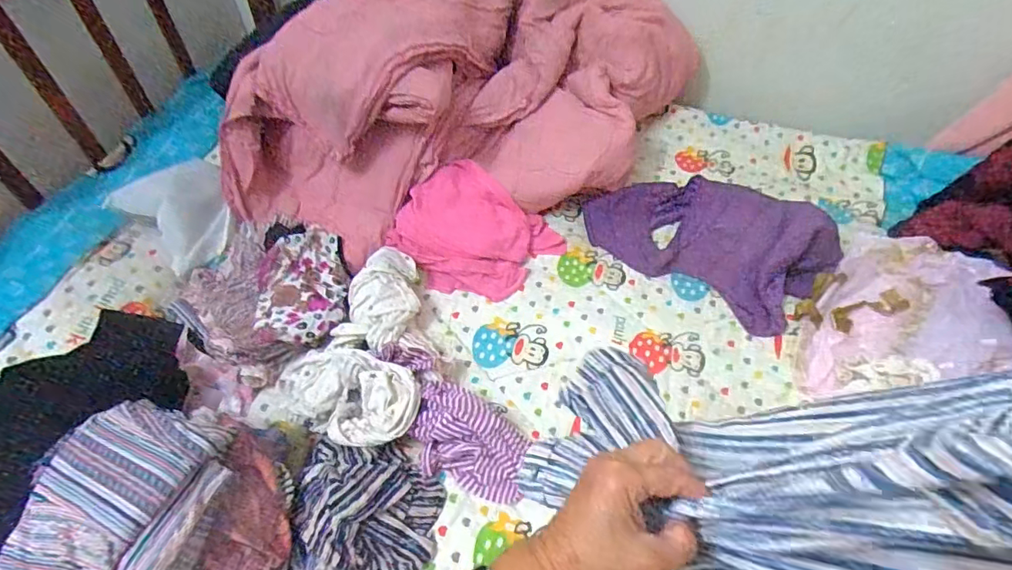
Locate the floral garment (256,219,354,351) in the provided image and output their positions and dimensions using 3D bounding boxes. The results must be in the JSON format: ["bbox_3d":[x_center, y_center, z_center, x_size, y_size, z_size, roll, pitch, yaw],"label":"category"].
[{"bbox_3d":[-0.402,-0.009,1.028,0.163,0.060,0.262,-8,55,-7],"label":"floral garment"}]

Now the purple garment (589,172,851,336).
[{"bbox_3d":[0.427,-0.117,1.119,0.493,0.157,0.256,32,60,20],"label":"purple garment"}]

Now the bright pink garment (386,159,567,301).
[{"bbox_3d":[-0.068,-0.115,1.128,0.294,0.112,0.280,35,61,21],"label":"bright pink garment"}]

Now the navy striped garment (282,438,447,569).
[{"bbox_3d":[-0.227,0.393,0.782,0.222,0.082,0.317,7,55,4],"label":"navy striped garment"}]

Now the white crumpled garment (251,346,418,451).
[{"bbox_3d":[-0.296,0.187,0.911,0.296,0.071,0.161,3,53,19],"label":"white crumpled garment"}]

